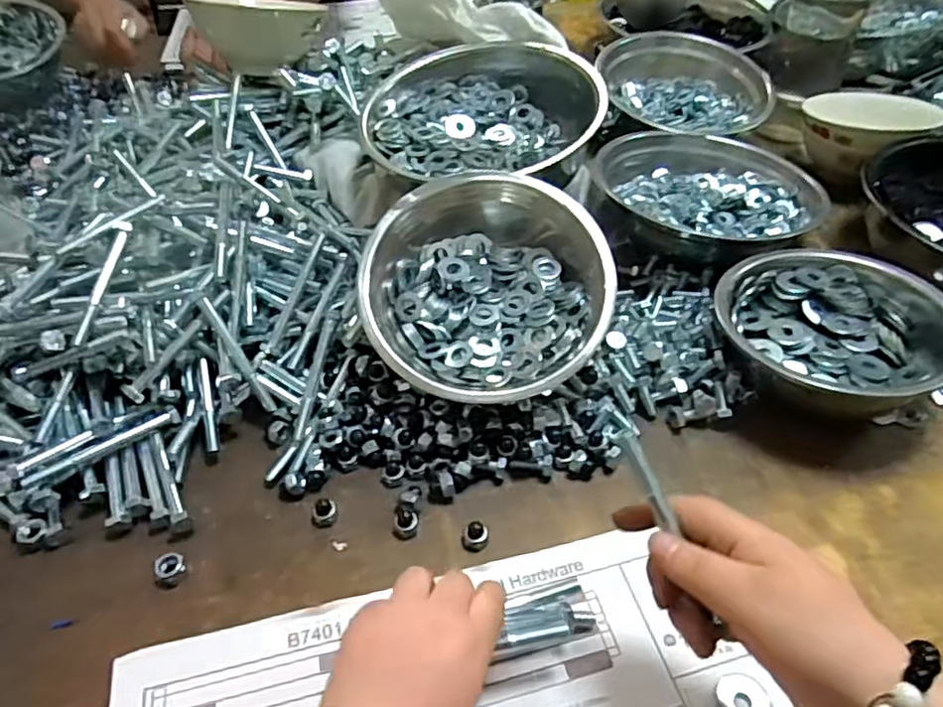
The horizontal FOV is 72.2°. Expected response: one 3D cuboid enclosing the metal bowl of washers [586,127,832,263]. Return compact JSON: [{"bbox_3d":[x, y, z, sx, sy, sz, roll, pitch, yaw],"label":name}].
[{"bbox_3d":[0.229,-0.161,0.654,0.196,0.058,0.192,-22,54,-20],"label":"metal bowl of washers"}]

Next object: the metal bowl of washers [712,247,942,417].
[{"bbox_3d":[0.283,-0.019,0.519,0.172,0.059,0.156,10,47,11],"label":"metal bowl of washers"}]

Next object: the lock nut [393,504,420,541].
[{"bbox_3d":[-0.045,0.114,0.441,0.018,0.014,0.020,6,46,7],"label":"lock nut"}]

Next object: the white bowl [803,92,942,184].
[{"bbox_3d":[0.433,-0.240,0.719,0.111,0.073,0.126,-20,49,-17],"label":"white bowl"}]

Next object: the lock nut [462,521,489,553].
[{"bbox_3d":[0.002,0.122,0.431,0.018,0.016,0.014,6,46,7],"label":"lock nut"}]

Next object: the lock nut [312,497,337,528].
[{"bbox_3d":[-0.102,0.110,0.445,0.017,0.015,0.014,-15,47,-13],"label":"lock nut"}]

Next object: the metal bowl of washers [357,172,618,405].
[{"bbox_3d":[0.012,-0.044,0.510,0.186,0.083,0.186,28,72,11],"label":"metal bowl of washers"}]

